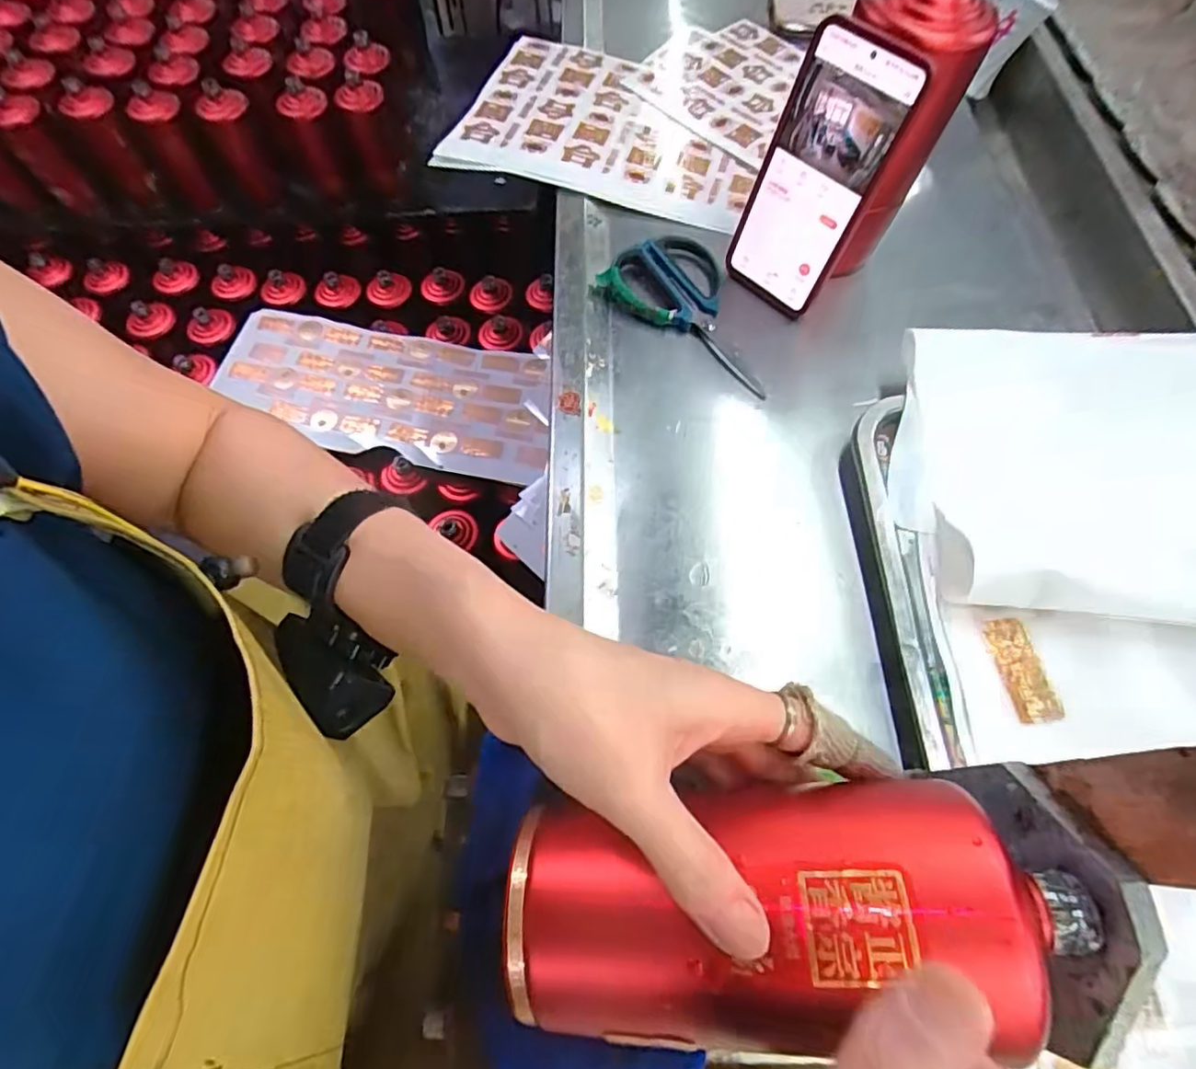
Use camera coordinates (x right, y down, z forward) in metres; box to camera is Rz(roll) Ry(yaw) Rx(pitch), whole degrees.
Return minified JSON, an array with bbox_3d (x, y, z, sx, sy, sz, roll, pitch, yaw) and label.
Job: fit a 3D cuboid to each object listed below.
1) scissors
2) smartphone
[{"bbox_3d":[0.081,-0.179,0.465,0.155,0.017,0.084,37,69,16],"label":"scissors"},{"bbox_3d":[0.146,-0.241,0.416,0.078,0.164,0.014,42,54,18],"label":"smartphone"}]

